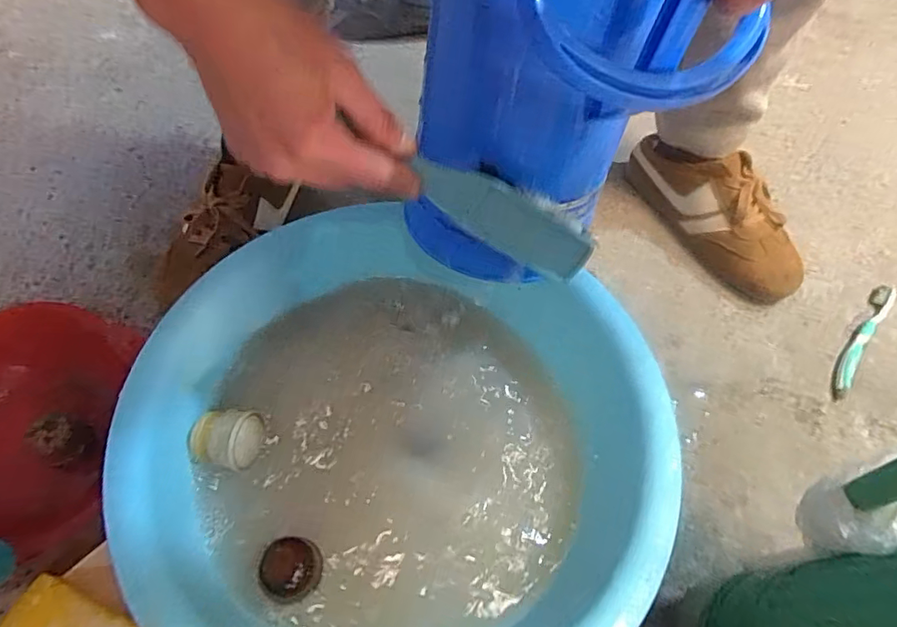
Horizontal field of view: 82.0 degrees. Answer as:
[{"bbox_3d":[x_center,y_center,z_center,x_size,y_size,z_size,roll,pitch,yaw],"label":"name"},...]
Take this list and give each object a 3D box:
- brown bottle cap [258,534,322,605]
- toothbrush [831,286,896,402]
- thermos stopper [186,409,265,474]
[{"bbox_3d":[-0.105,0.171,0.346,0.037,0.025,0.036,2,58,-4],"label":"brown bottle cap"},{"bbox_3d":[0.446,0.027,0.556,0.020,0.014,0.177,39,63,17],"label":"toothbrush"},{"bbox_3d":[-0.164,0.092,0.376,0.046,0.030,0.038,3,58,-4],"label":"thermos stopper"}]

